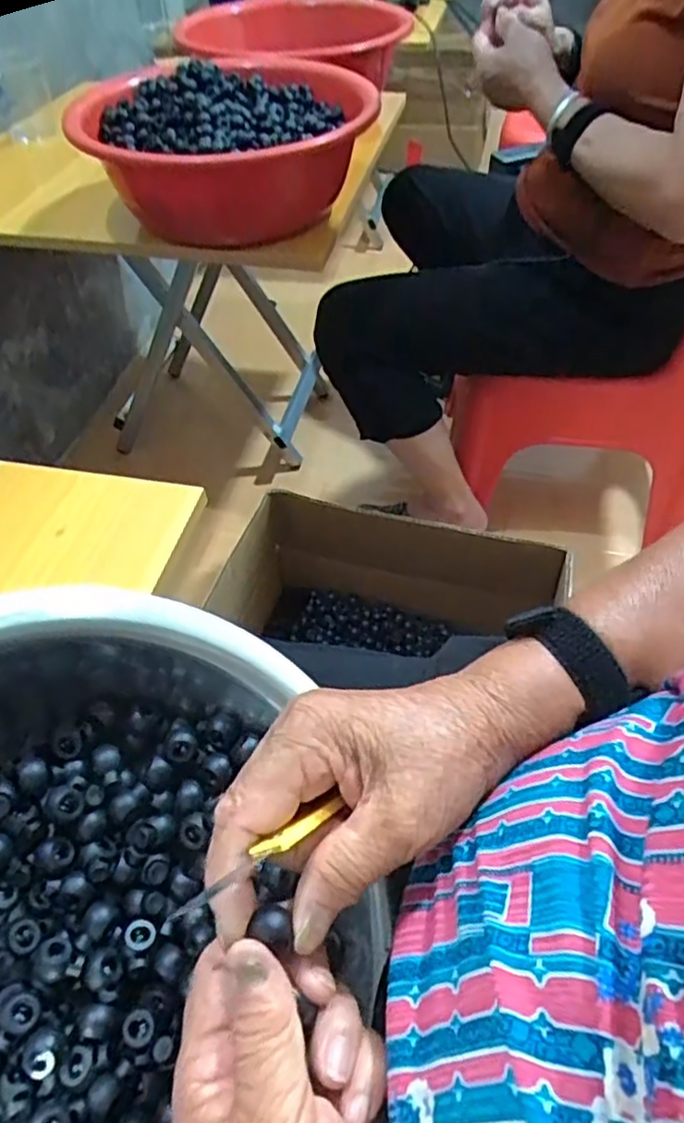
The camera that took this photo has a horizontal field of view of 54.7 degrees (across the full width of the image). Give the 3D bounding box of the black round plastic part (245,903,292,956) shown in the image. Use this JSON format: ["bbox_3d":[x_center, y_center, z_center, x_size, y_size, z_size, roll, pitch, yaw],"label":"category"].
[{"bbox_3d":[-0.025,0.133,0.241,0.015,0.012,0.013,22,55,21],"label":"black round plastic part"}]

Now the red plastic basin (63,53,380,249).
[{"bbox_3d":[-0.123,-0.464,0.753,0.302,0.130,0.302,-2,50,2],"label":"red plastic basin"}]

